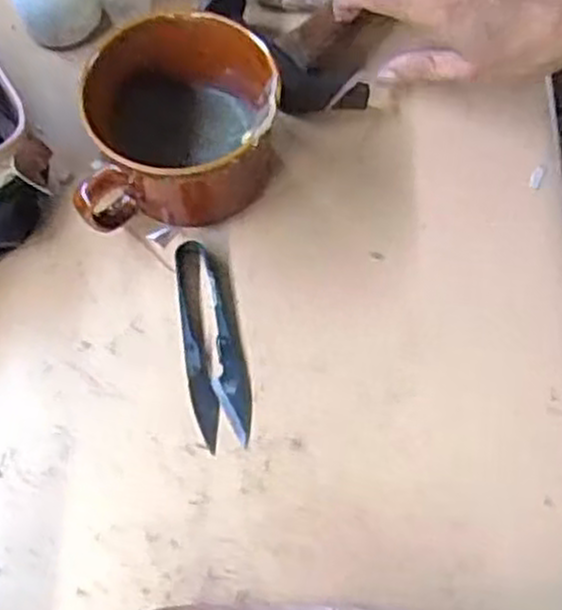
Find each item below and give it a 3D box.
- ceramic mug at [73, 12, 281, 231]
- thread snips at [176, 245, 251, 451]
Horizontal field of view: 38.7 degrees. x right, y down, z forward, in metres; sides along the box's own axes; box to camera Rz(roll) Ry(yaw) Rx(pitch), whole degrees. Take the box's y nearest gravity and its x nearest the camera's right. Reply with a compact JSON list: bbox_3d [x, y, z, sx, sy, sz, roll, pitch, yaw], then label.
[{"bbox_3d":[-0.045,-0.081,0.380,0.082,0.067,0.089,6,66,2],"label":"ceramic mug"},{"bbox_3d":[-0.033,0.016,0.371,0.027,0.007,0.096,-11,67,-5],"label":"thread snips"}]

